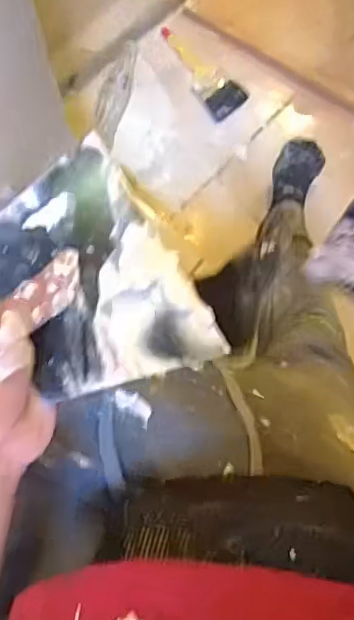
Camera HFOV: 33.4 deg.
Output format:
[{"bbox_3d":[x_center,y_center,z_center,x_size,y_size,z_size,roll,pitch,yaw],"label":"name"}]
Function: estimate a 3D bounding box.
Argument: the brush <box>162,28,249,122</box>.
[{"bbox_3d":[0.040,-0.472,1.169,0.213,0.013,0.076,44,83,4],"label":"brush"}]

